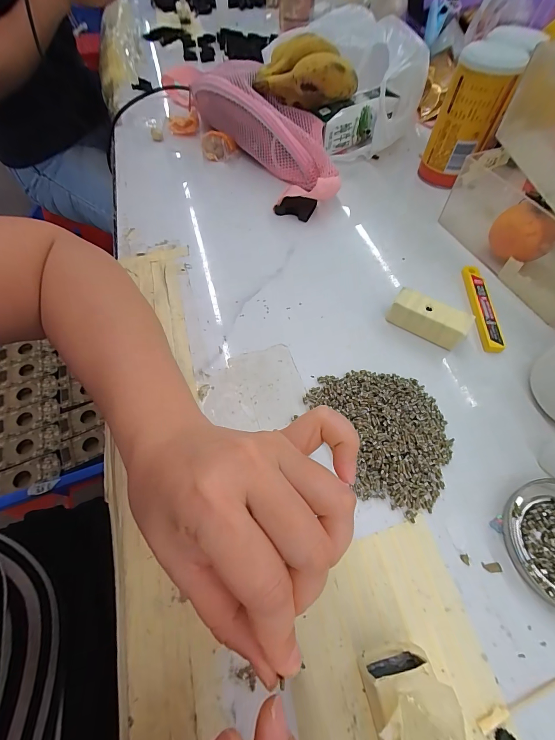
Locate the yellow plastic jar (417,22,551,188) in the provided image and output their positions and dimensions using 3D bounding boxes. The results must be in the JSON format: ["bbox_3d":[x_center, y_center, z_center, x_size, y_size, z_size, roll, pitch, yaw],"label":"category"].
[{"bbox_3d":[0.230,-0.306,0.369,0.073,0.129,0.085,21,62,12],"label":"yellow plastic jar"}]

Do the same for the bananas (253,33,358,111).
[{"bbox_3d":[0.036,-0.367,0.391,0.119,0.062,0.067,14,60,7],"label":"bananas"}]

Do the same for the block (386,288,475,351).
[{"bbox_3d":[0.135,-0.045,0.283,0.065,0.027,0.025,30,64,17],"label":"block"}]

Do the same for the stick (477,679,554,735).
[{"bbox_3d":[0.132,0.176,0.167,0.059,0.004,0.006,-18,61,-10],"label":"stick"}]

